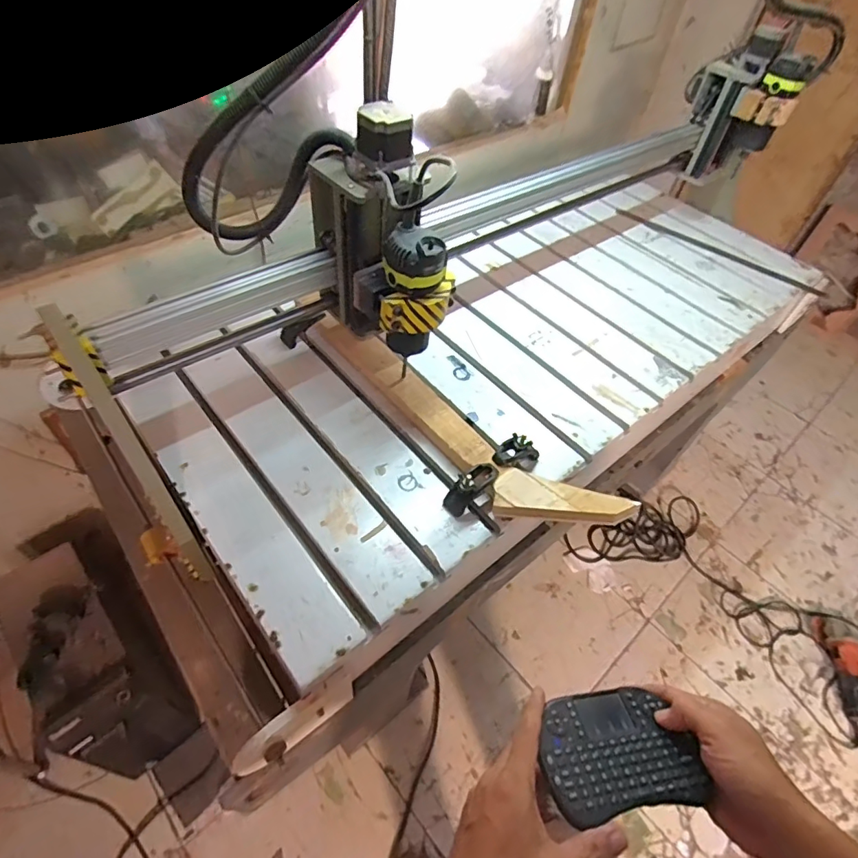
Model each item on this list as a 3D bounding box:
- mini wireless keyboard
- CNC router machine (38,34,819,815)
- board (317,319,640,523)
[{"bbox_3d":[0.156,0.272,0.426,0.127,0.019,0.090,1,35,-11],"label":"mini wireless keyboard"},{"bbox_3d":[0.146,-0.209,0.869,1.399,0.517,0.591,-32,59,-28],"label":"CNC router machine"},{"bbox_3d":[0.020,-0.012,0.764,0.579,0.061,0.115,36,56,24],"label":"board"}]

